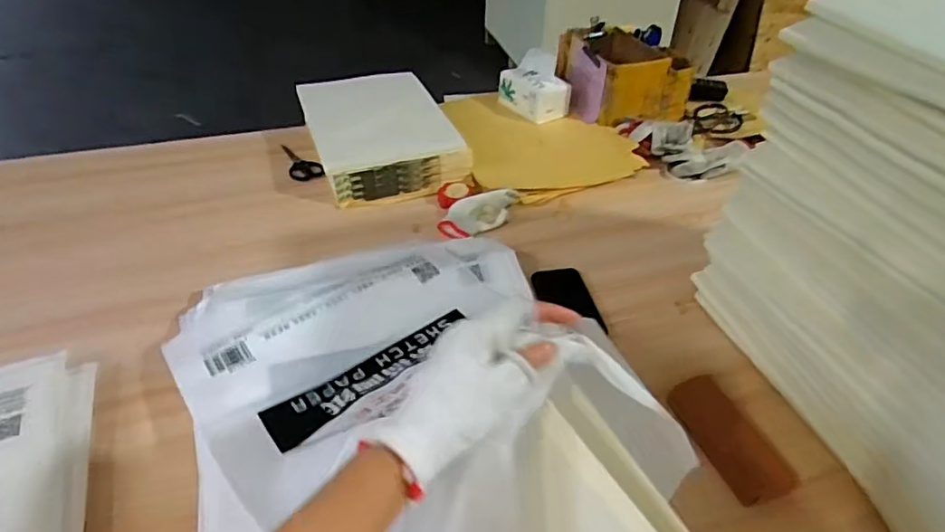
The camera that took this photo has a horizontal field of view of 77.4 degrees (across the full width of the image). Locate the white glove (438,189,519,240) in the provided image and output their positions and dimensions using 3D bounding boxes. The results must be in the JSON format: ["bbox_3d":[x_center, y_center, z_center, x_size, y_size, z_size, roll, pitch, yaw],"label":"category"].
[{"bbox_3d":[0.016,-0.100,1.036,0.165,0.035,0.075,-29,49,-31],"label":"white glove"}]

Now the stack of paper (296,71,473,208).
[{"bbox_3d":[-0.191,-0.281,1.187,0.260,0.072,0.379,-14,43,-18],"label":"stack of paper"}]

